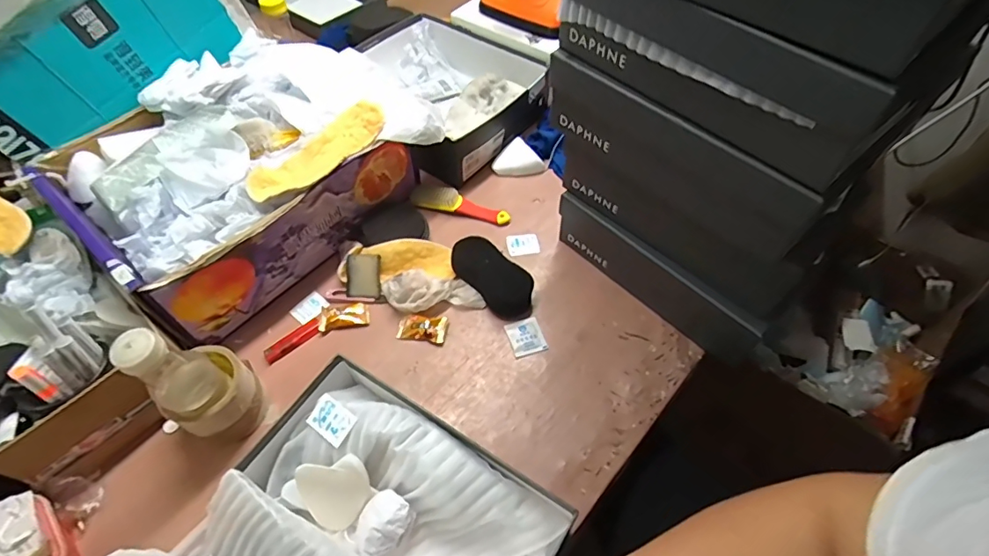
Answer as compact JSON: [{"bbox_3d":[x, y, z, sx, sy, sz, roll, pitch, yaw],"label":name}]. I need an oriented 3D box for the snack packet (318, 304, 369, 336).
[{"bbox_3d":[-0.201,0.051,0.673,0.062,0.010,0.037,-13,56,-9],"label":"snack packet"}]

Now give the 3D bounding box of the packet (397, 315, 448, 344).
[{"bbox_3d":[-0.095,0.066,0.661,0.063,0.008,0.034,3,69,11],"label":"packet"}]

